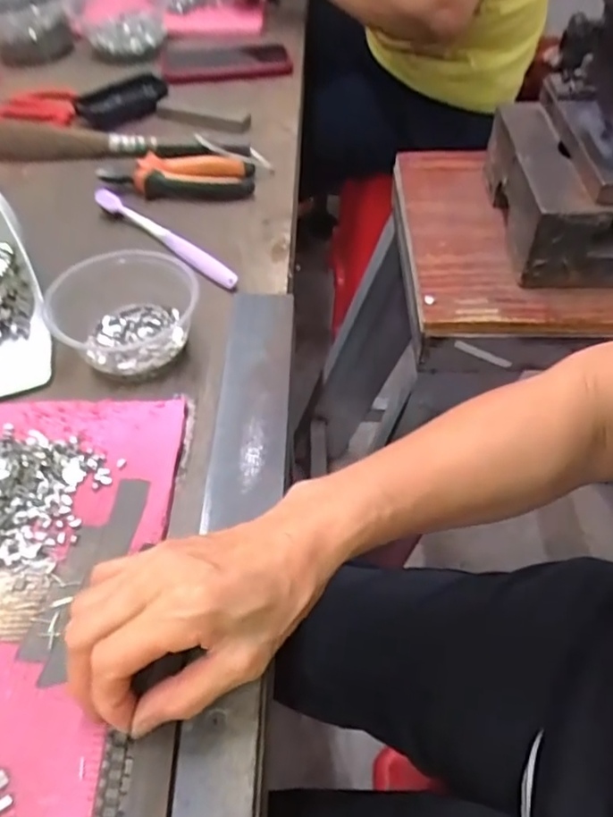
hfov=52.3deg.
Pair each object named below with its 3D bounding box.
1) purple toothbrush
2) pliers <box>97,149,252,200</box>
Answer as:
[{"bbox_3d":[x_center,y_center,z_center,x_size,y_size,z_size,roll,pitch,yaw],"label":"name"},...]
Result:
[{"bbox_3d":[-0.127,-0.156,0.563,0.182,0.020,0.014,35,57,24],"label":"purple toothbrush"},{"bbox_3d":[-0.130,-0.238,0.631,0.148,0.025,0.049,6,50,2],"label":"pliers"}]

